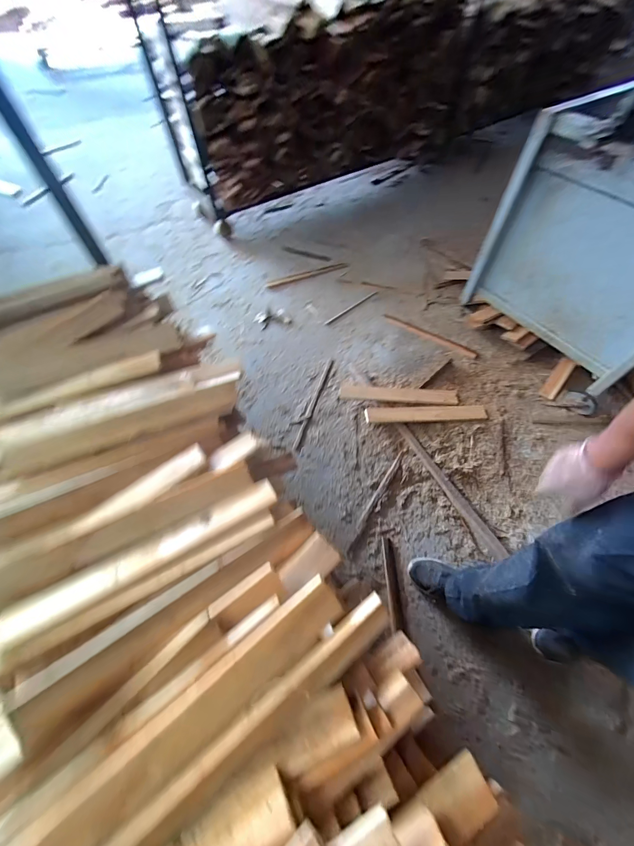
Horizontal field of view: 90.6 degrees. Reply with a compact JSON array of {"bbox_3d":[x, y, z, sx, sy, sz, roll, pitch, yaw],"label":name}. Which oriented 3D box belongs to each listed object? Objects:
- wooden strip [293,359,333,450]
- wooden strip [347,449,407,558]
[{"bbox_3d":[-0.012,-0.095,1.382,0.023,0.027,0.492,17,66,8],"label":"wooden strip"},{"bbox_3d":[0.222,0.278,1.151,0.025,0.019,0.450,28,62,17],"label":"wooden strip"}]

